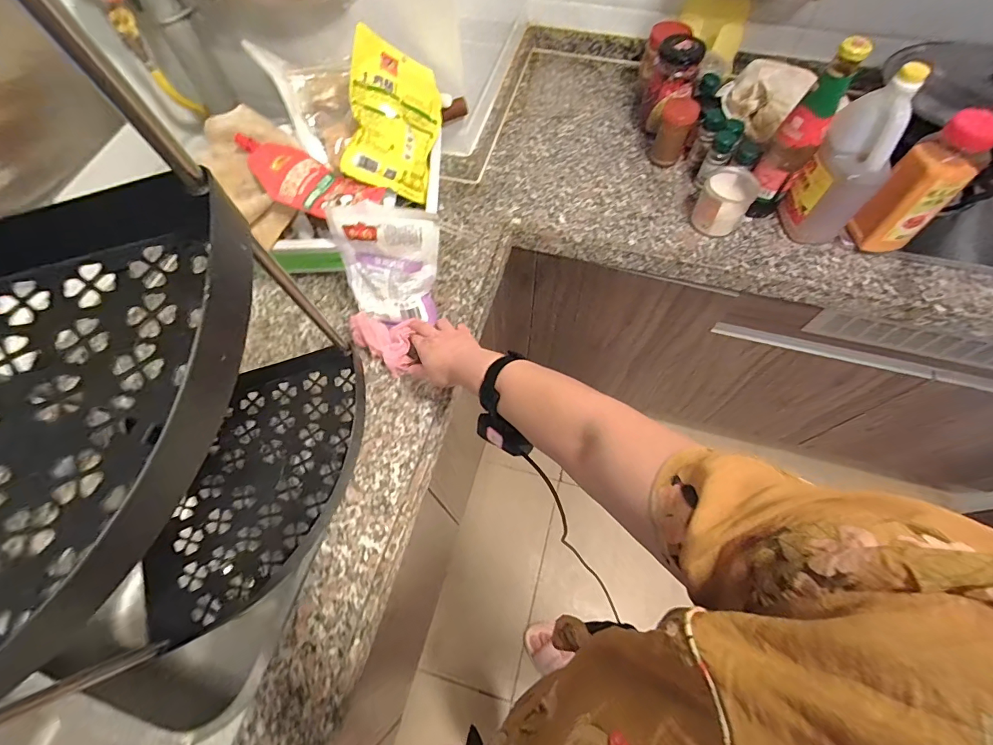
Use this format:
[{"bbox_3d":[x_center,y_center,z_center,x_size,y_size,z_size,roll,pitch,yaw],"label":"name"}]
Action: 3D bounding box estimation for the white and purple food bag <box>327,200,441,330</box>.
[{"bbox_3d":[-0.158,-0.156,0.633,0.152,0.178,0.037,2,34,3],"label":"white and purple food bag"}]

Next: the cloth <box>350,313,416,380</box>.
[{"bbox_3d":[-0.173,-0.054,0.668,0.106,0.038,0.067,36,69,17],"label":"cloth"}]

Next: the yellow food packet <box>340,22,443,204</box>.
[{"bbox_3d":[-0.150,-0.384,0.653,0.029,0.146,0.206,6,89,48],"label":"yellow food packet"}]

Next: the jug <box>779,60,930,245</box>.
[{"bbox_3d":[0.563,-0.336,0.677,0.113,0.233,0.131,39,71,19],"label":"jug"}]

